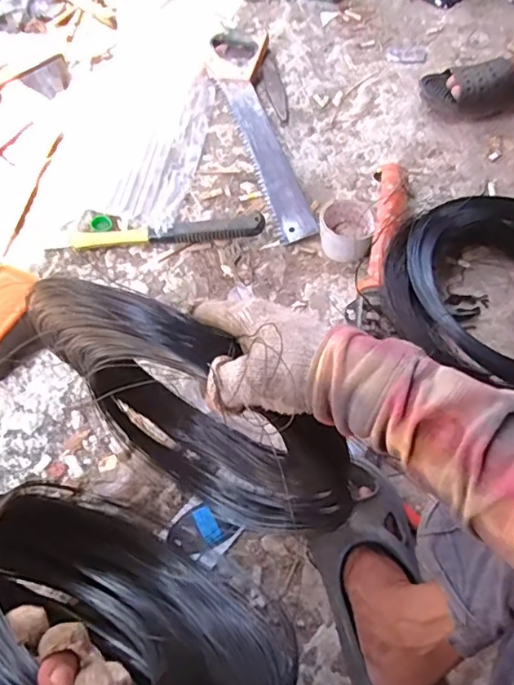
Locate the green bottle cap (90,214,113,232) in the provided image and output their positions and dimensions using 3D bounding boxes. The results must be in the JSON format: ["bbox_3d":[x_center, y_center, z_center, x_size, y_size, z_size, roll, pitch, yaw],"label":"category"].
[{"bbox_3d":[-0.238,-0.183,0.832,0.031,0.010,0.027,-6,65,-5],"label":"green bottle cap"}]

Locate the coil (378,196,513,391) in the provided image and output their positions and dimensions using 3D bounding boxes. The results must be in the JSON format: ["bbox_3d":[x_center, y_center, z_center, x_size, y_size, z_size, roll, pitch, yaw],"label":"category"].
[{"bbox_3d":[0.331,-0.075,0.741,0.293,0.107,0.288,2,63,-3],"label":"coil"}]

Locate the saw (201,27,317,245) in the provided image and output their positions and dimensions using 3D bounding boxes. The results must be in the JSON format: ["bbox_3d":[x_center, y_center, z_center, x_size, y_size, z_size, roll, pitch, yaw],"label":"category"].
[{"bbox_3d":[0.000,-0.362,0.918,0.108,0.026,0.463,-9,64,-8],"label":"saw"}]

